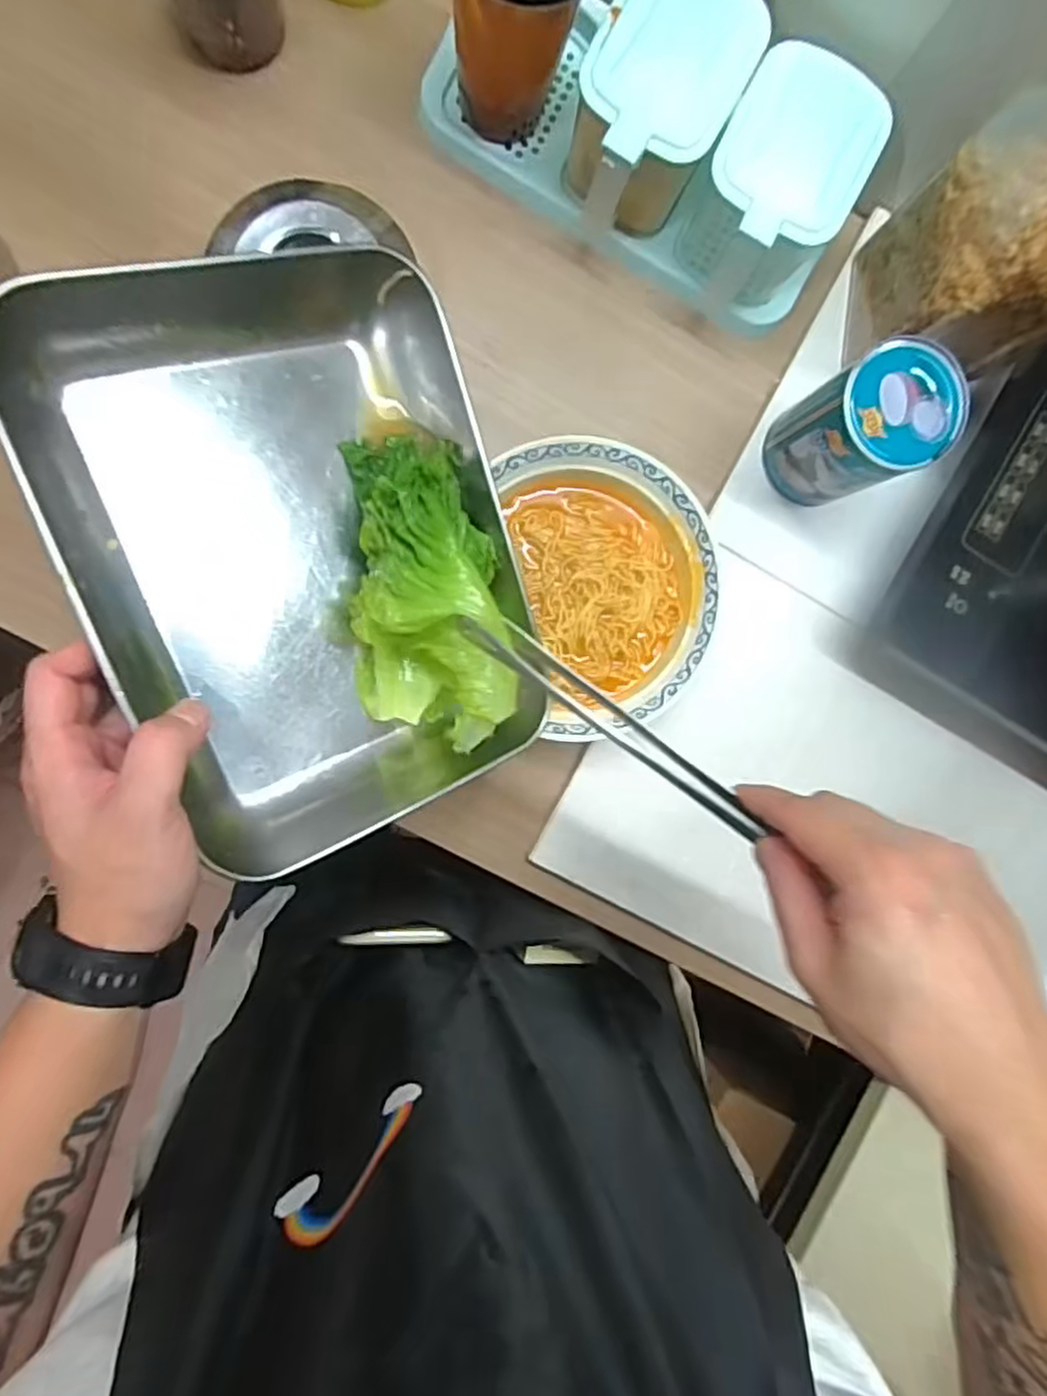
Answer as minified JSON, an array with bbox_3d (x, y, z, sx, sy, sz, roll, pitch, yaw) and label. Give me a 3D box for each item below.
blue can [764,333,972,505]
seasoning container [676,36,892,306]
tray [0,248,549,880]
[{"bbox_3d":[0.209,-0.170,0.466,0.068,0.113,0.073,0,91,-7],"label":"blue can"},{"bbox_3d":[0.154,-0.316,0.466,0.085,0.093,0.132,29,88,-7],"label":"seasoning container"},{"bbox_3d":[-0.103,-0.062,0.356,0.193,0.050,0.278,-23,108,-29],"label":"tray"}]

